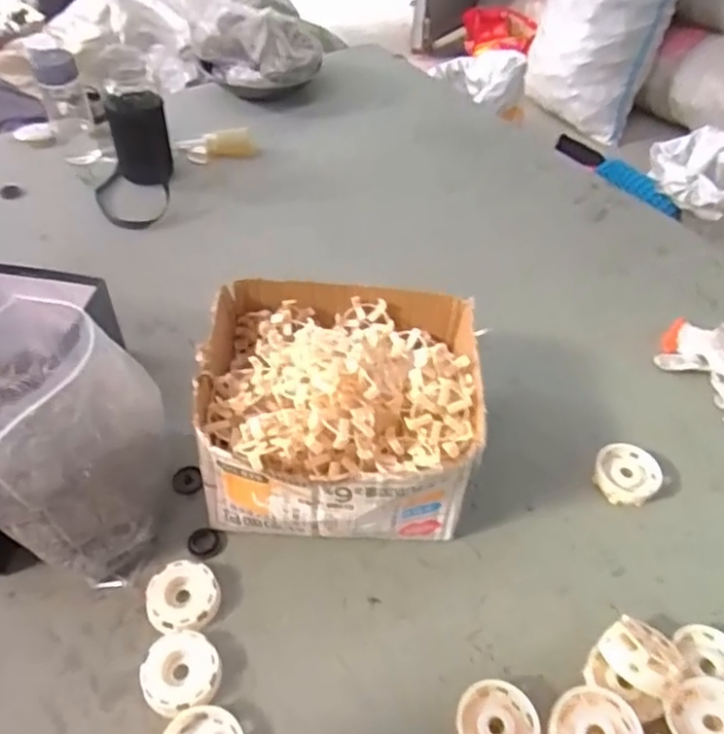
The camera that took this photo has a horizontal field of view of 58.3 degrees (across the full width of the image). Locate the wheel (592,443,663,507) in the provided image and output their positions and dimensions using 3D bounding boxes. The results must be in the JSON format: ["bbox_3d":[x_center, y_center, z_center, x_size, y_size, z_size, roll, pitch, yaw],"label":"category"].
[{"bbox_3d":[0.304,0.124,0.745,0.070,0.020,0.075,2,48,-2],"label":"wheel"}]

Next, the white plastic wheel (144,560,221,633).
[{"bbox_3d":[-0.171,0.221,0.623,0.066,0.019,0.064,2,48,-2],"label":"white plastic wheel"}]

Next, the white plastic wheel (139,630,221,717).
[{"bbox_3d":[-0.162,0.273,0.579,0.066,0.016,0.067,2,48,-2],"label":"white plastic wheel"}]

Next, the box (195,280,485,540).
[{"bbox_3d":[-0.022,0.039,0.691,0.275,0.182,0.265,-2,48,-6],"label":"box"}]

